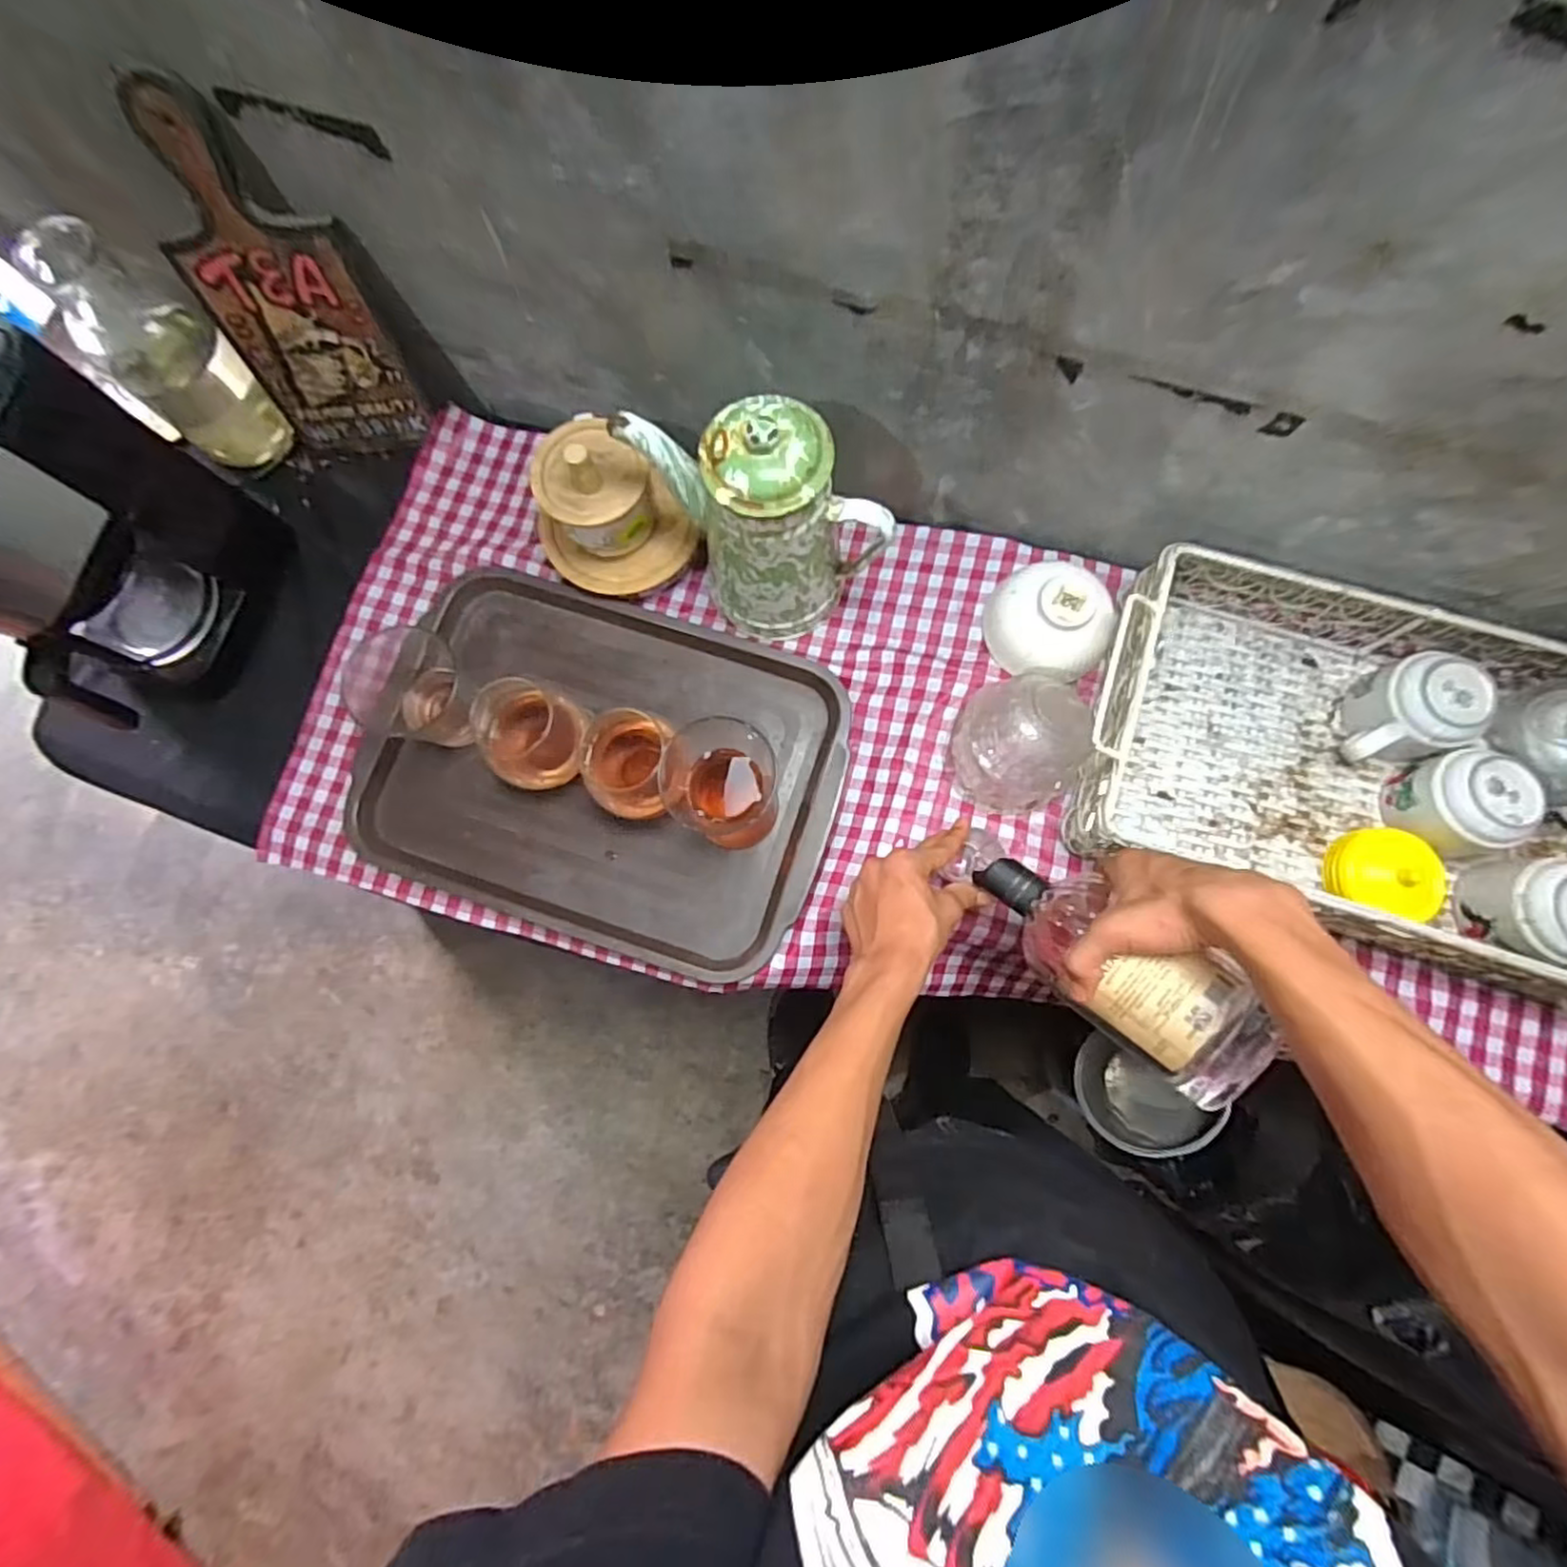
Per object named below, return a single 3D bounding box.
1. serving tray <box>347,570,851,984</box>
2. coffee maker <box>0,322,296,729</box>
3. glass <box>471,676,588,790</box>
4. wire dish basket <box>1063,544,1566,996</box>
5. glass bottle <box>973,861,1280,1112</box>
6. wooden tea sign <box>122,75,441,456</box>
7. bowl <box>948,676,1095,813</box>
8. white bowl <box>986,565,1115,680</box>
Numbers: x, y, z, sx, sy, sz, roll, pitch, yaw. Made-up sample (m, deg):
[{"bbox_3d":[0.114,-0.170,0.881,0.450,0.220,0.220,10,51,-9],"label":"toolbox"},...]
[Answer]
[{"bbox_3d":[-0.166,-0.017,0.646,0.425,0.031,0.309,18,80,4],"label":"serving tray"},{"bbox_3d":[-0.573,-0.186,0.560,0.140,0.257,0.232,14,80,4],"label":"coffee maker"},{"bbox_3d":[-0.219,-0.043,0.608,0.085,0.093,0.080,0,79,1],"label":"glass"},{"bbox_3d":[0.463,-0.015,0.562,0.430,0.089,0.259,18,80,4],"label":"wire dish basket"},{"bbox_3d":[0.217,0.119,0.470,0.070,0.062,0.202,-44,56,-7],"label":"glass bottle"},{"bbox_3d":[-0.425,-0.414,0.595,0.139,0.273,0.014,-7,61,1],"label":"wooden tea sign"},{"bbox_3d":[0.200,-0.035,0.582,0.098,0.074,0.102,0,79,1],"label":"bowl"},{"bbox_3d":[0.234,-0.146,0.608,0.099,0.058,0.109,-2,79,1],"label":"white bowl"}]

